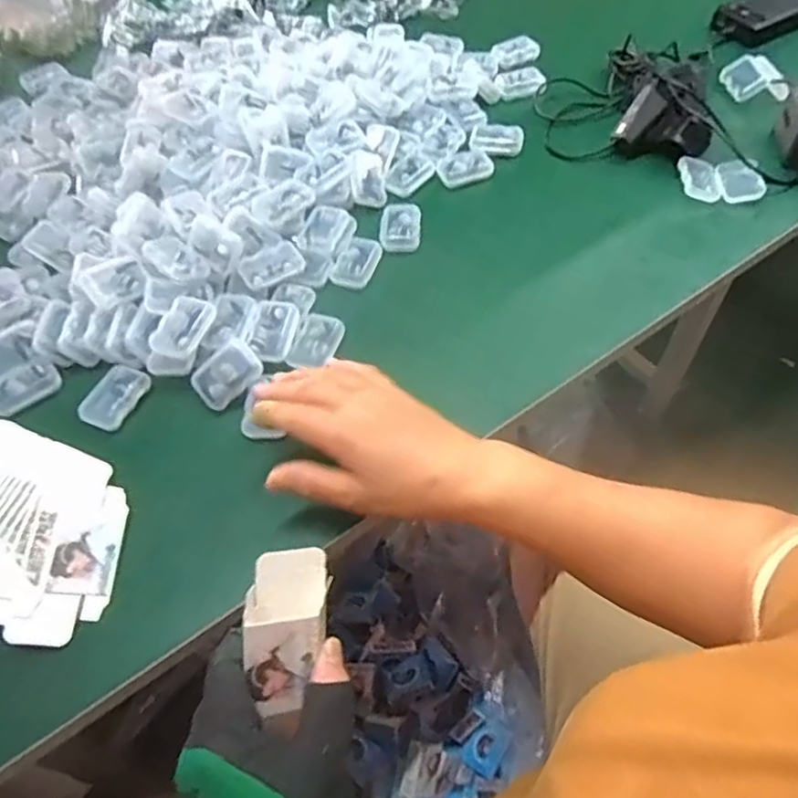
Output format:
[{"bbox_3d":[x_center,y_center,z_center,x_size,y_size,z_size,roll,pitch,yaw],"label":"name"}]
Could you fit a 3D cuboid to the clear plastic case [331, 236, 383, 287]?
[{"bbox_3d":[-0.039,-0.126,0.595,0.034,0.013,0.055,17,58,14],"label":"clear plastic case"}]

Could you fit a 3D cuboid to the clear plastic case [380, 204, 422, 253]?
[{"bbox_3d":[0.002,-0.165,0.620,0.037,0.011,0.053,1,55,3],"label":"clear plastic case"}]

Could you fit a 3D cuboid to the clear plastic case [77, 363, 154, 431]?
[{"bbox_3d":[-0.230,-0.002,0.523,0.040,0.012,0.056,20,58,15],"label":"clear plastic case"}]

